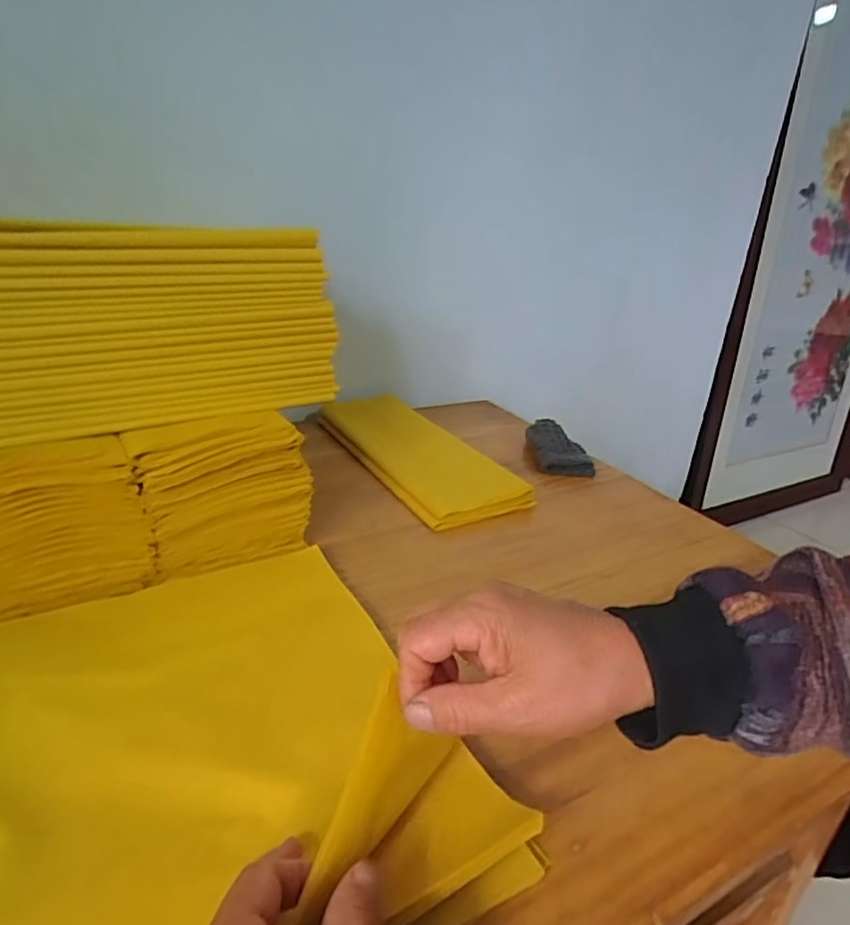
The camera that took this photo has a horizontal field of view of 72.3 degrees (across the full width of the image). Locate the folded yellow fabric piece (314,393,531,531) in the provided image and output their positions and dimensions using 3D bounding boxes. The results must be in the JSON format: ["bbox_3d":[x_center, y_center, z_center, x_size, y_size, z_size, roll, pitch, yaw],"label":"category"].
[{"bbox_3d":[-0.009,-0.017,0.700,0.127,0.034,0.308,-10,28,-29],"label":"folded yellow fabric piece"}]

